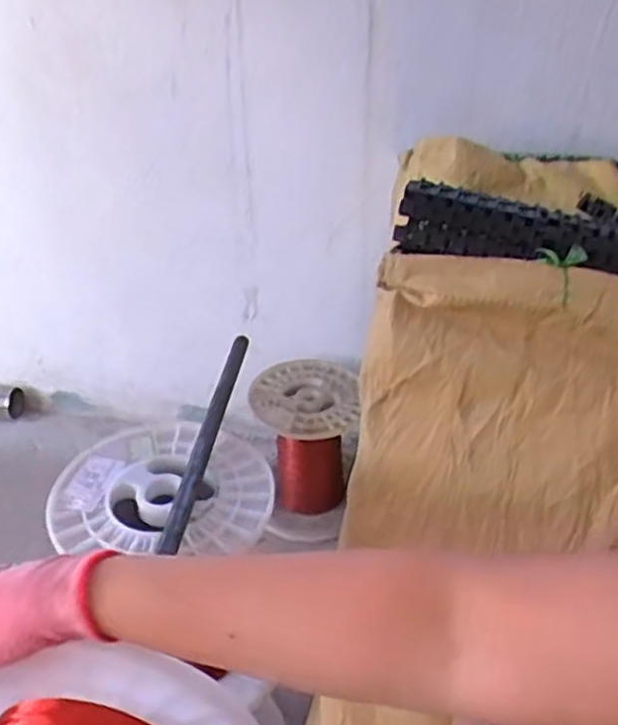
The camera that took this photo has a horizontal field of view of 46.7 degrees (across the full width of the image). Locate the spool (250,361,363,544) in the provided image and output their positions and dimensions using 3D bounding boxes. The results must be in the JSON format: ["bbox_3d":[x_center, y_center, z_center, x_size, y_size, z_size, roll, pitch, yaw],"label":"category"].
[{"bbox_3d":[-0.016,0.146,1.212,0.163,0.217,0.210,1,34,3],"label":"spool"}]

